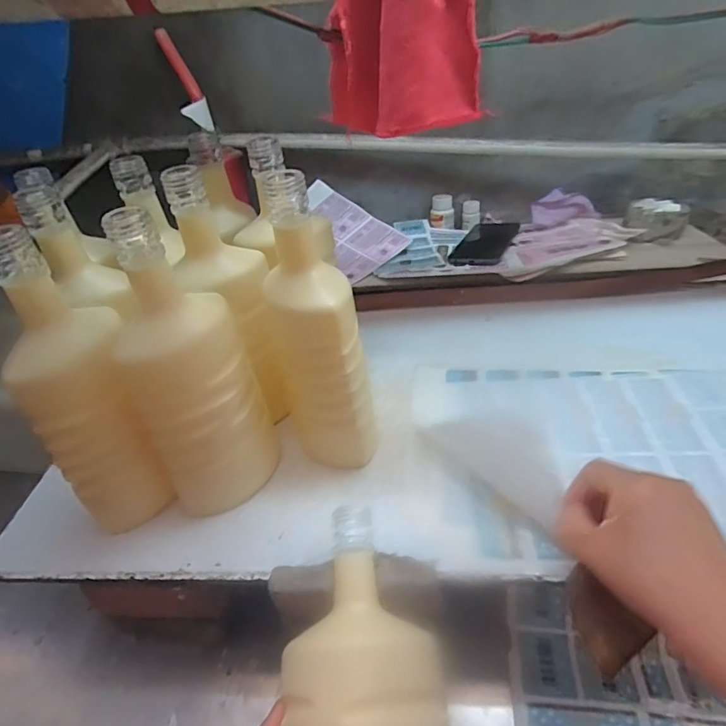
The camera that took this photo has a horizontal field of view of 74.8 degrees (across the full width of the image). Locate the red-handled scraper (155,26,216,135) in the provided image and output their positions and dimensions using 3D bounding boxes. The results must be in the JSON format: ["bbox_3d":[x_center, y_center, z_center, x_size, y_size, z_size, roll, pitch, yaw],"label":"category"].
[{"bbox_3d":[-0.255,-0.398,0.666,0.041,0.141,0.027,-27,5,-20],"label":"red-handled scraper"}]

